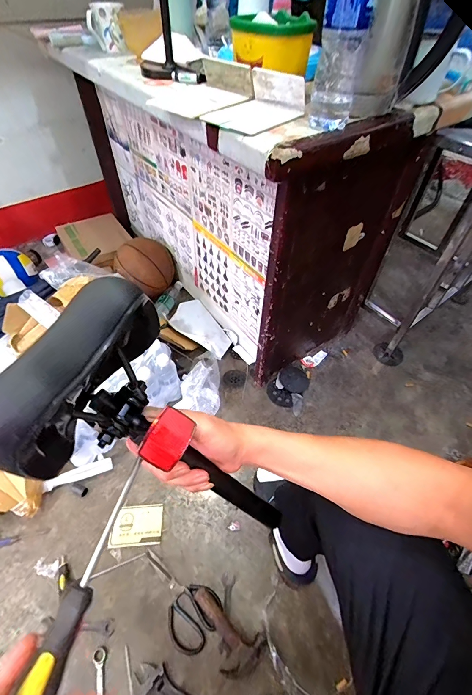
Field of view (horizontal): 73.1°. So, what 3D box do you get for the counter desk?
[{"bbox_3d":[-0.054,-0.527,1.115,0.590,0.760,1.116,-28,57,-22],"label":"counter desk"}]

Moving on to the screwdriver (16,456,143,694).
[{"bbox_3d":[-0.121,0.189,0.265,0.019,0.028,0.184,11,53,7],"label":"screwdriver"}]

